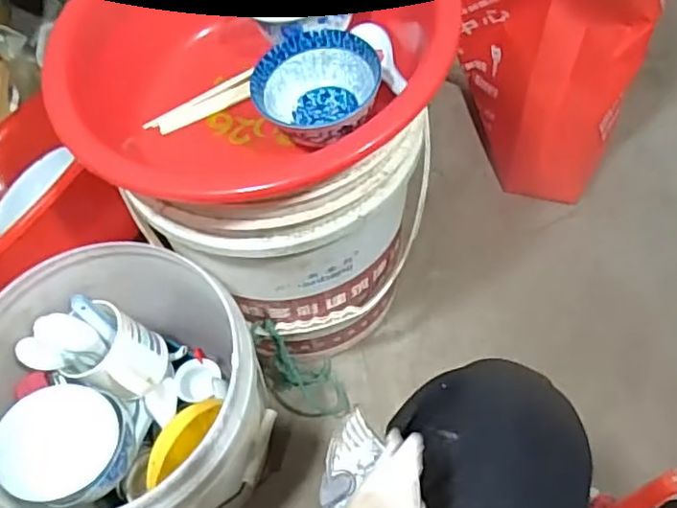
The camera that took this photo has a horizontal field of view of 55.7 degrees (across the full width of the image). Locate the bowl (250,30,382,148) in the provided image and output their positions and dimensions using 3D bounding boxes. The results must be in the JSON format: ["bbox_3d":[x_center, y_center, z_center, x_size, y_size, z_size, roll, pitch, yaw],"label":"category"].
[{"bbox_3d":[-0.017,-0.144,0.570,0.104,0.048,0.116,-40,64,-18],"label":"bowl"}]

